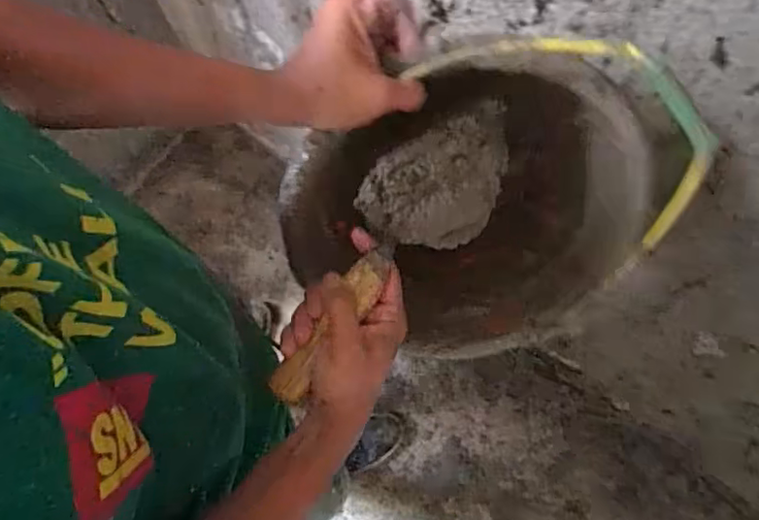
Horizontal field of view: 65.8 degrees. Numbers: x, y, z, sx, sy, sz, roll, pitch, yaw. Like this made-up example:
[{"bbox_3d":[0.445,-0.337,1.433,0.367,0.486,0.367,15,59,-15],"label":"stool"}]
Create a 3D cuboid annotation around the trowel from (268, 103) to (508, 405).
[{"bbox_3d":[0.006,-0.010,0.445,0.087,0.041,0.267,39,88,8],"label":"trowel"}]

